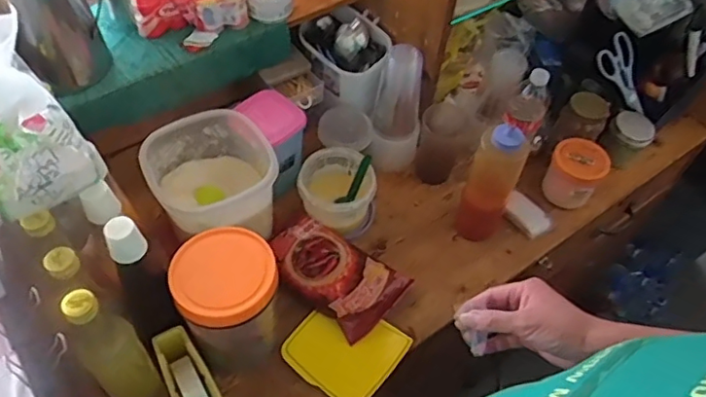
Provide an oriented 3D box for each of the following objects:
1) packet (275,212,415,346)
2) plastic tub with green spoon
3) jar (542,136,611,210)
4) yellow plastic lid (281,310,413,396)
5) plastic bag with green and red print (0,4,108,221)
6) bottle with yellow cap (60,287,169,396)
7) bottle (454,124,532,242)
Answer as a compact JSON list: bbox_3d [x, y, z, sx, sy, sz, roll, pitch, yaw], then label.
[{"bbox_3d":[-0.026,0.106,0.864,0.191,0.040,0.127,36,60,19],"label":"packet"},{"bbox_3d":[-0.024,-0.009,0.925,0.119,0.096,0.117,2,55,-3],"label":"plastic tub with green spoon"},{"bbox_3d":[0.374,-0.041,0.982,0.087,0.101,0.087,2,55,-3],"label":"jar"},{"bbox_3d":[-0.010,0.210,0.817,0.140,0.018,0.133,33,59,17],"label":"yellow plastic lid"},{"bbox_3d":[-0.364,-0.092,0.594,0.121,0.117,0.189,-33,64,-24],"label":"plastic bag with green and red print"},{"bbox_3d":[-0.258,0.180,0.642,0.053,0.269,0.062,-22,60,-19],"label":"bottle with yellow cap"},{"bbox_3d":[0.210,-0.022,0.878,0.071,0.223,0.074,24,57,12],"label":"bottle"}]

